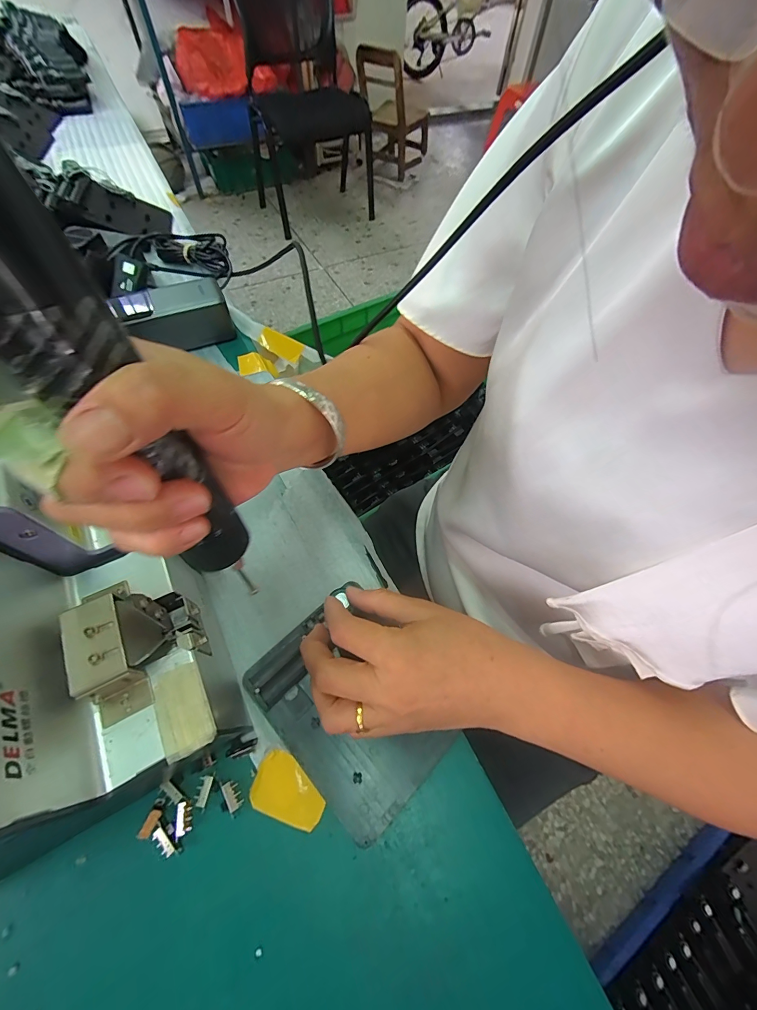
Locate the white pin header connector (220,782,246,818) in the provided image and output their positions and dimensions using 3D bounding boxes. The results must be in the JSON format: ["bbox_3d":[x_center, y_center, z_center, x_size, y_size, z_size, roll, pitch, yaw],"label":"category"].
[{"bbox_3d":[-0.095,0.187,0.236,0.013,0.004,0.020,-30,66,-18],"label":"white pin header connector"}]

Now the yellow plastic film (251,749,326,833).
[{"bbox_3d":[-0.057,0.185,0.242,0.047,0.004,0.033,19,67,7],"label":"yellow plastic film"}]

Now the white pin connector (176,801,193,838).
[{"bbox_3d":[-0.120,0.193,0.228,0.009,0.004,0.017,-9,61,-7],"label":"white pin connector"}]

